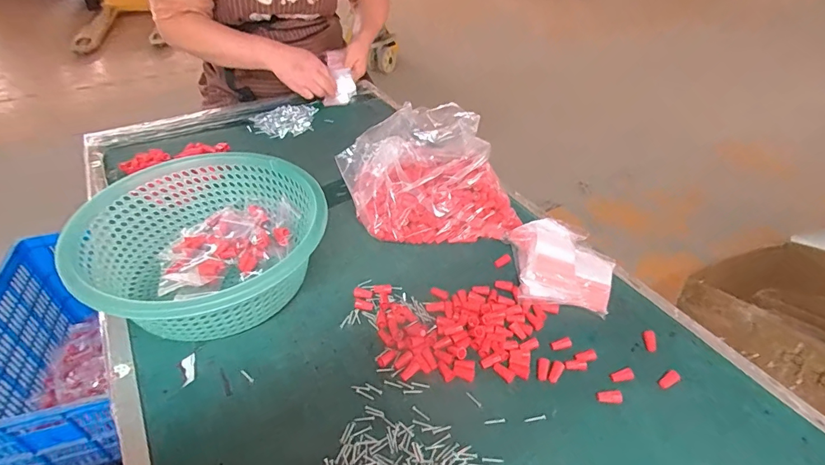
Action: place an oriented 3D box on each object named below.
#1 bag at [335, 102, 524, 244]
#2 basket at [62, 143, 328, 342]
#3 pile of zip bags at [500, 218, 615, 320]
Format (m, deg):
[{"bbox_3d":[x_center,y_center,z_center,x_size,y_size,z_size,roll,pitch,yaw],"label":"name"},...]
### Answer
[{"bbox_3d":[0.015,-0.096,0.659,0.241,0.114,0.240,-8,41,-13],"label":"bag"},{"bbox_3d":[-0.239,0.018,0.517,0.251,0.109,0.266,-20,45,-25],"label":"basket"},{"bbox_3d":[0.203,0.031,0.574,0.138,0.039,0.165,7,40,5],"label":"pile of zip bags"}]

